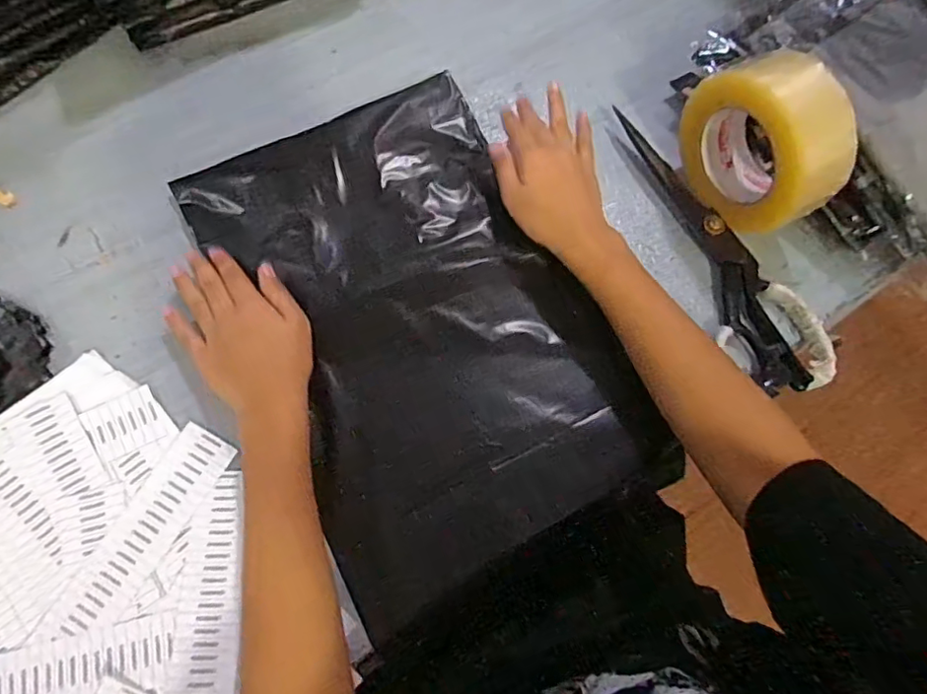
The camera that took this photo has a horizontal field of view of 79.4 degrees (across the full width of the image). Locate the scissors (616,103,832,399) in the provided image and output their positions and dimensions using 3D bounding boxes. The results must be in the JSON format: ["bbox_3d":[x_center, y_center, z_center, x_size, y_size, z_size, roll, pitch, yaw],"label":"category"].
[{"bbox_3d":[0.209,-0.085,0.482,0.069,0.017,0.279,-27,72,-11],"label":"scissors"}]

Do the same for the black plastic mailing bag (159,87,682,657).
[{"bbox_3d":[-0.036,-0.026,0.460,0.259,0.025,0.402,-26,79,-9],"label":"black plastic mailing bag"}]

